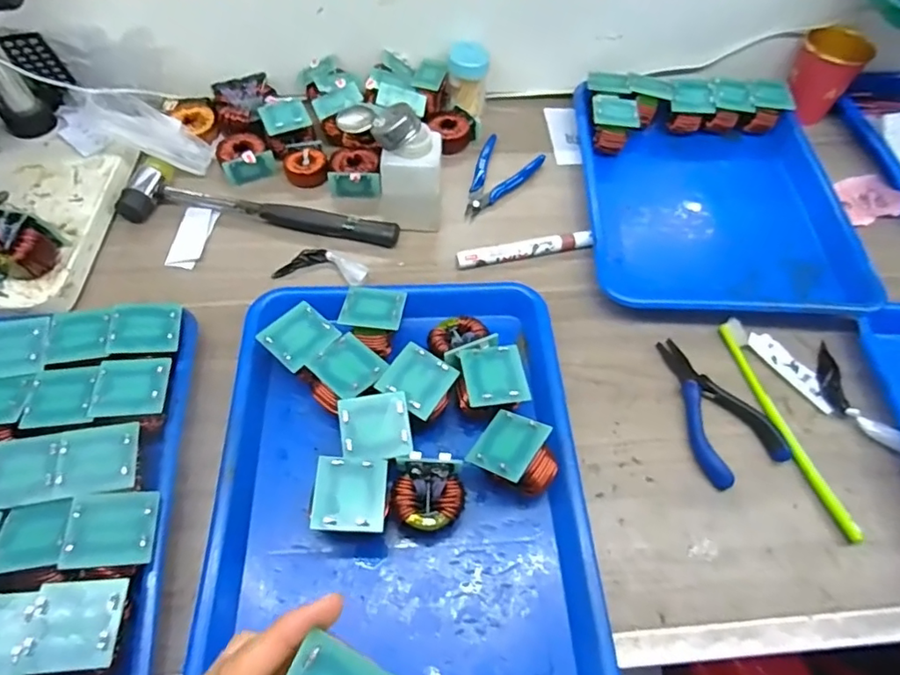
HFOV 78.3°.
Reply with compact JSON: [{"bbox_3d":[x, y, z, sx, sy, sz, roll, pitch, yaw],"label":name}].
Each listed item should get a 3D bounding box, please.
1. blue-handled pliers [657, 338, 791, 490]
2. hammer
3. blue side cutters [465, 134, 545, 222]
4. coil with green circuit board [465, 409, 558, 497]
[{"bbox_3d":[0.206,0.052,0.439,0.067,0.013,0.121,-17,59,-13],"label":"blue-handled pliers"},{"bbox_3d":[-0.179,-0.128,0.533,0.261,0.026,0.068,9,57,4],"label":"hammer"},{"bbox_3d":[0.043,-0.169,0.579,0.061,0.017,0.114,30,61,16],"label":"blue side cutters"},{"bbox_3d":[0.046,0.084,0.383,0.052,0.039,0.048,17,55,39],"label":"coil with green circuit board"}]

